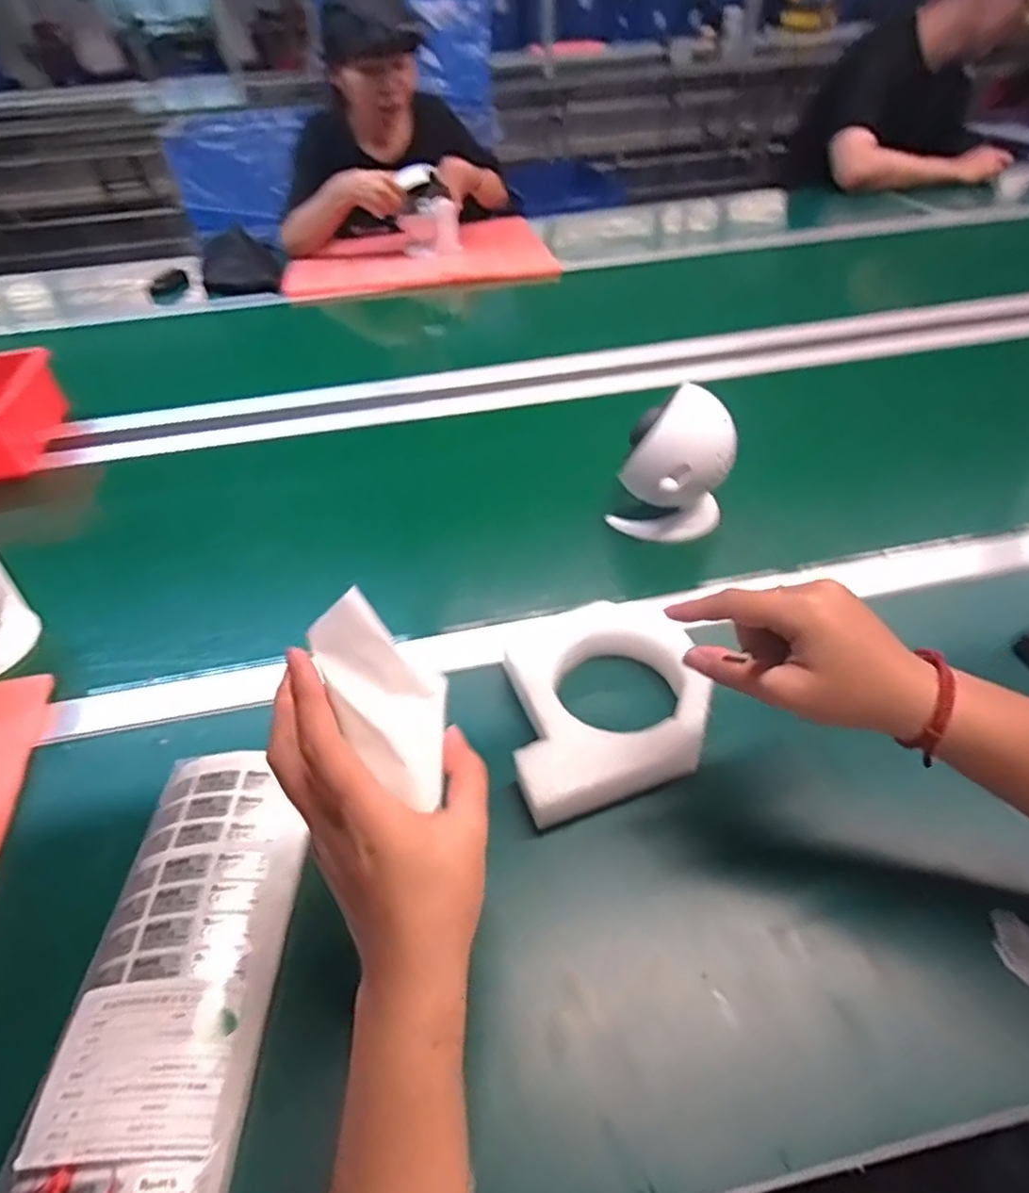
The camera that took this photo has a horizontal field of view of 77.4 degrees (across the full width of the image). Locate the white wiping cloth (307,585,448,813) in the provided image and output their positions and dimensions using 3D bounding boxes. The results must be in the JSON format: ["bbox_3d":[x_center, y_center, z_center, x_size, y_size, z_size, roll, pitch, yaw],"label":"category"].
[{"bbox_3d":[-0.060,0.048,0.313,0.048,0.011,0.103,-28,87,-22],"label":"white wiping cloth"}]

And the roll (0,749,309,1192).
[{"bbox_3d":[-0.191,0.236,0.345,0.119,0.031,0.330,-6,44,-2],"label":"roll"}]

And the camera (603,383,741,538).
[{"bbox_3d":[0.159,-0.127,0.634,0.107,0.131,0.087,24,51,26],"label":"camera"}]

